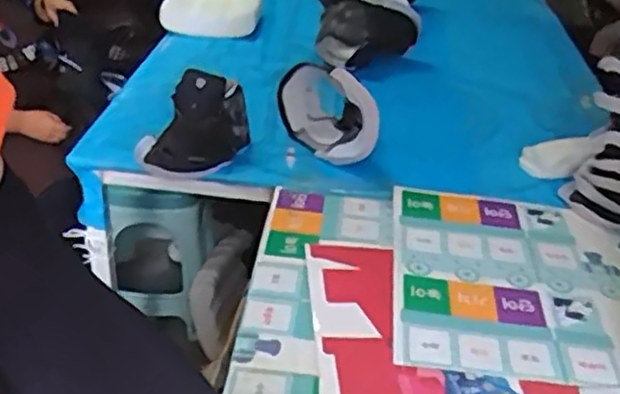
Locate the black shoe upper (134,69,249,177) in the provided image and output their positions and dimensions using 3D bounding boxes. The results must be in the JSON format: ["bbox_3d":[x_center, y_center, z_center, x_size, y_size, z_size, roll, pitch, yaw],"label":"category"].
[{"bbox_3d":[-0.228,-0.143,1.400,0.216,0.143,0.151,1,32,-6],"label":"black shoe upper"}]

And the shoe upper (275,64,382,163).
[{"bbox_3d":[0.031,-0.178,1.466,0.100,0.170,0.268,-11,35,-24],"label":"shoe upper"}]

